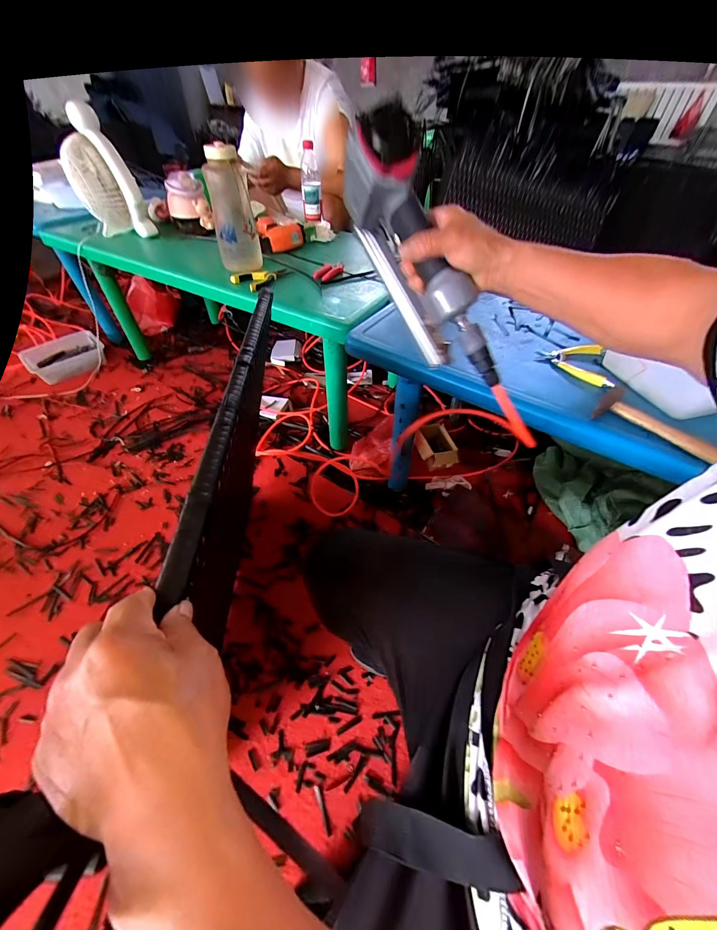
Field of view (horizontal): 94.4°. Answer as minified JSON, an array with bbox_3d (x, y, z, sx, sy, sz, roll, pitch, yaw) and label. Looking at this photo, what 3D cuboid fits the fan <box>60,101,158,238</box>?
[{"bbox_3d":[-0.748,-0.830,0.979,0.162,0.301,0.148,-26,53,-22],"label":"fan"}]

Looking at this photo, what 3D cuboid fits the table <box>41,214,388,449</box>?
[{"bbox_3d":[-0.396,-0.551,1.216,1.236,0.456,0.551,28,54,21],"label":"table"}]

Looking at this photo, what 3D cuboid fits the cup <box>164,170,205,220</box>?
[{"bbox_3d":[-0.547,-0.854,1.050,0.110,0.105,0.085,-7,48,-7],"label":"cup"}]

